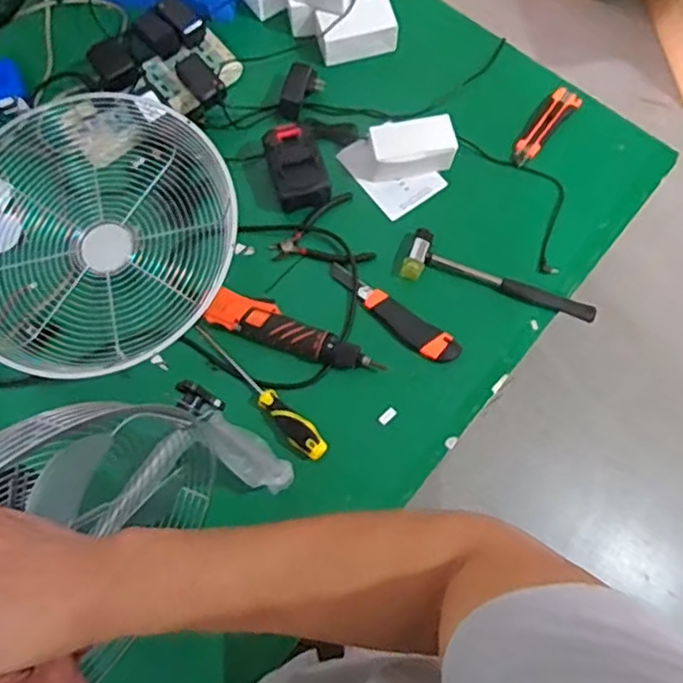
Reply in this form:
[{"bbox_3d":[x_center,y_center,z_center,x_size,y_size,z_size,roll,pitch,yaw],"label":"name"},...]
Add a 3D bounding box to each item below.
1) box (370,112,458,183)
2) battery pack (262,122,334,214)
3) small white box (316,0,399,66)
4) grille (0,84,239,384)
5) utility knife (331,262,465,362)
[{"bbox_3d":[0.098,-0.279,0.904,0.122,0.067,0.059,-12,74,-3],"label":"box"},{"bbox_3d":[-0.066,-0.250,0.897,0.077,0.072,0.112,-19,74,-5],"label":"battery pack"},{"bbox_3d":[0.023,-0.480,0.971,0.121,0.051,0.059,-16,74,-5],"label":"small white box"},{"bbox_3d":[-0.336,-0.152,0.856,0.401,0.090,0.394,0,73,0],"label":"grille"},{"bbox_3d":[0.067,-0.038,0.865,0.210,0.019,0.040,36,77,10],"label":"utility knife"}]

